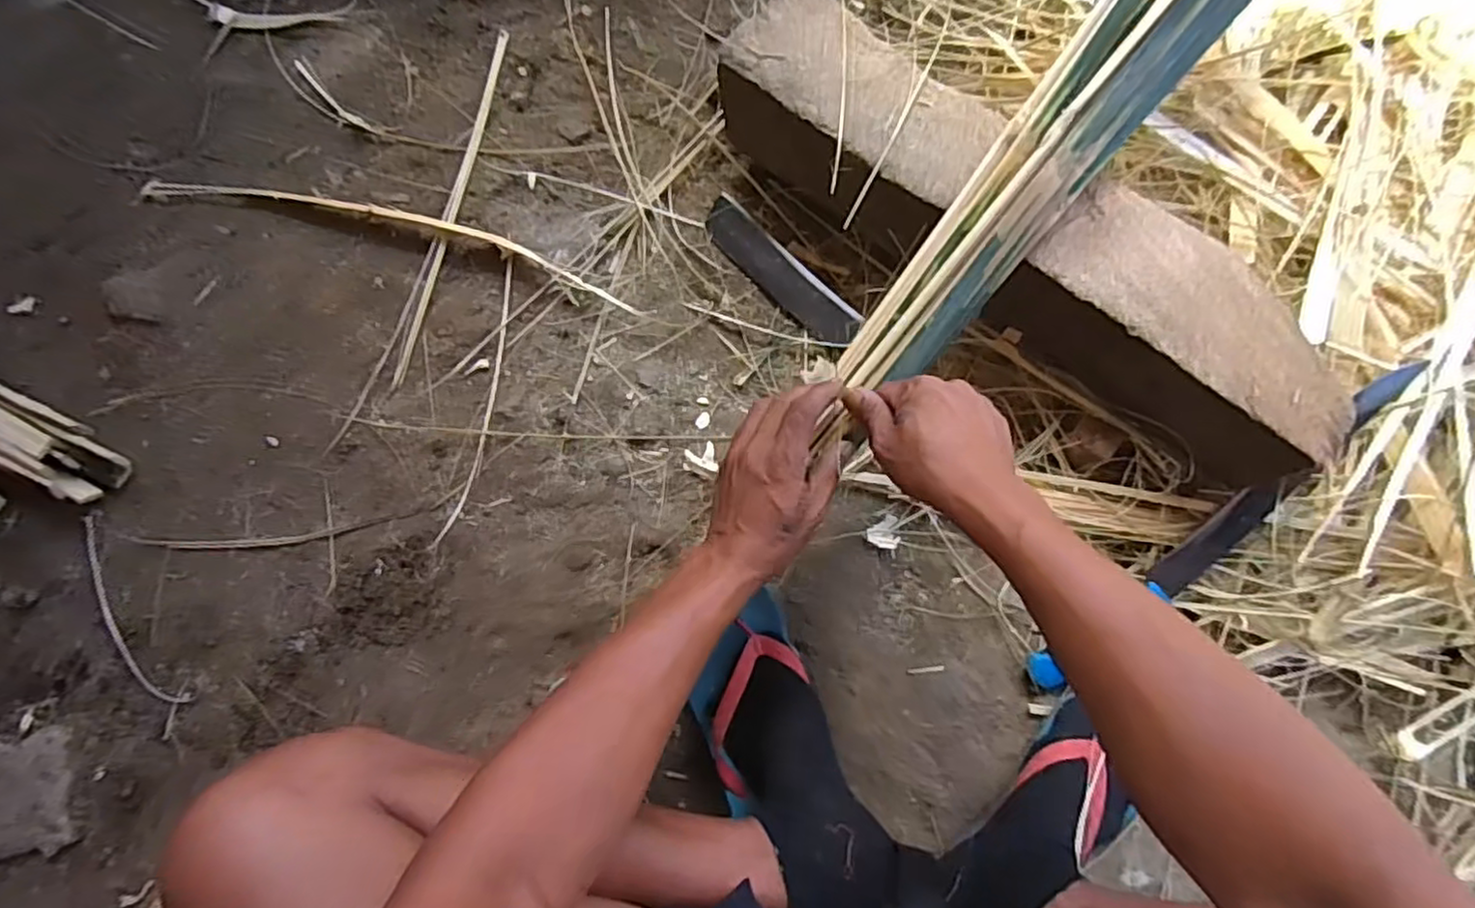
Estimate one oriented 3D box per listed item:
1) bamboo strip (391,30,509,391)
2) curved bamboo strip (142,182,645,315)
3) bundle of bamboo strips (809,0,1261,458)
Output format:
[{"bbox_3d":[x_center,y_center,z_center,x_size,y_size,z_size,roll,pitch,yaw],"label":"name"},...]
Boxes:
[{"bbox_3d":[-0.286,-0.254,0.700,0.016,0.004,0.390,11,82,4],"label":"bamboo strip"},{"bbox_3d":[-0.348,-0.224,0.687,0.521,0.020,0.044,14,82,4],"label":"curved bamboo strip"},{"bbox_3d":[0.278,-0.271,0.531,0.093,0.057,0.629,39,92,8],"label":"bundle of bamboo strips"}]

